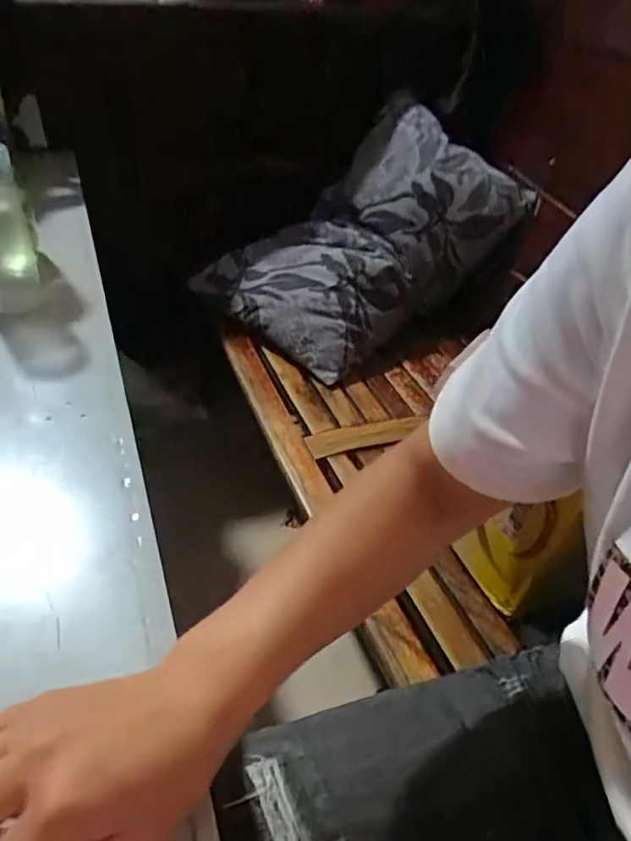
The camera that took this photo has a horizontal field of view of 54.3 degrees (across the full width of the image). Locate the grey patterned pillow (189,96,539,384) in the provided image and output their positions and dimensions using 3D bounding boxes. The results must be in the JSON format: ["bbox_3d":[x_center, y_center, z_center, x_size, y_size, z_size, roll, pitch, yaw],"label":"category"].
[{"bbox_3d":[0.080,-0.300,1.068,0.508,0.117,0.313,-39,82,-8],"label":"grey patterned pillow"}]

